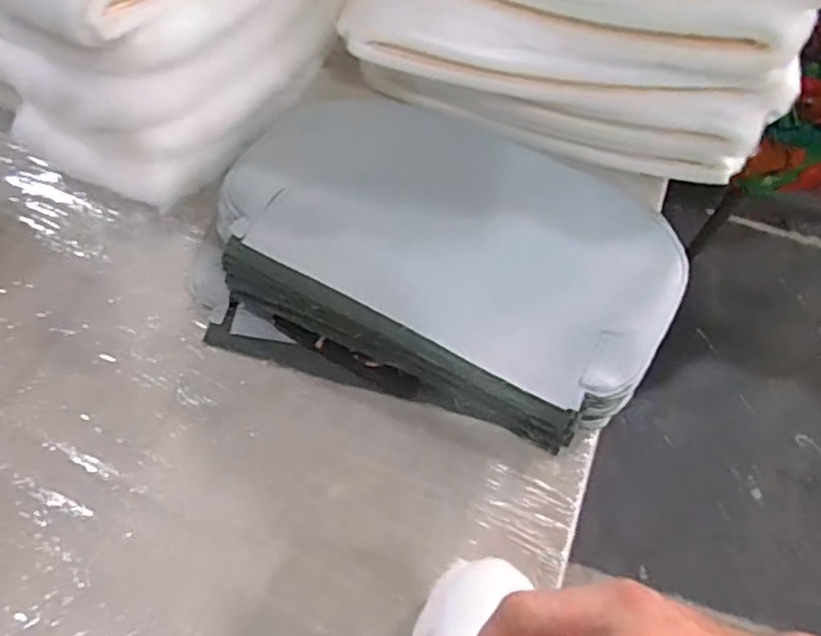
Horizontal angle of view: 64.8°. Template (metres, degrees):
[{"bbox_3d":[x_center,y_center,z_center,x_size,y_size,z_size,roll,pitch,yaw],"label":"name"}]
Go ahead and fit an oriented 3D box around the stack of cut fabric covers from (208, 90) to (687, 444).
[{"bbox_3d":[0.026,-0.067,0.692,0.487,0.093,0.303,16,63,8],"label":"stack of cut fabric covers"}]

